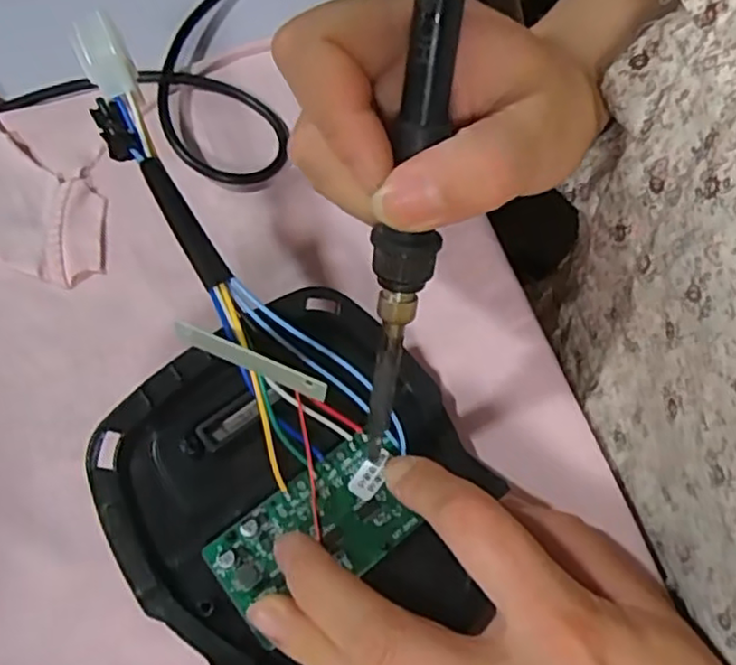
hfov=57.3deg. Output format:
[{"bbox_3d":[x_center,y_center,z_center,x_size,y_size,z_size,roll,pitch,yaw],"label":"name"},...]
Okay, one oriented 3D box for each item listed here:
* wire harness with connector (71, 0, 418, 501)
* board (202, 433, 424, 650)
[{"bbox_3d":[-0.051,-0.028,0.234,0.043,0.025,0.178,-32,96,-15],"label":"wire harness with connector"},{"bbox_3d":[-0.017,0.069,0.240,0.074,0.006,0.040,-32,71,-15],"label":"board"}]

